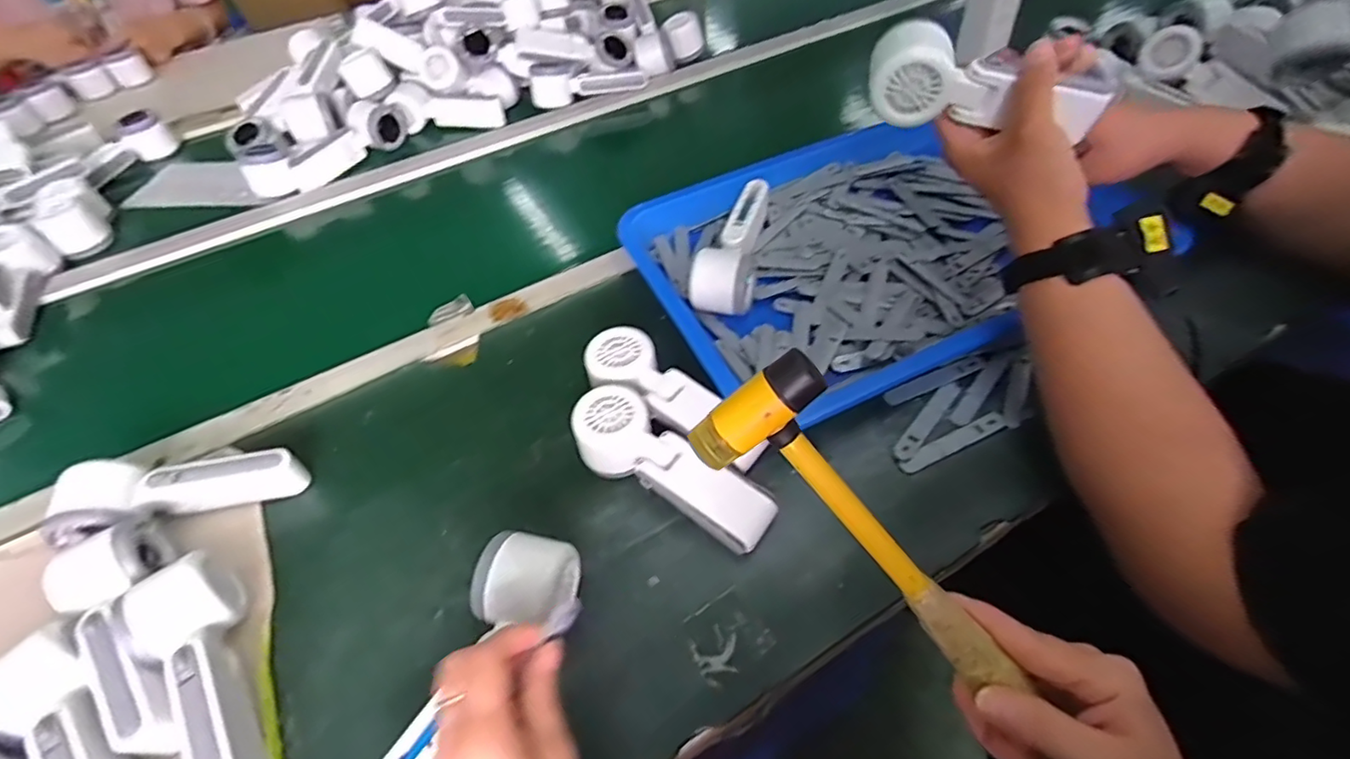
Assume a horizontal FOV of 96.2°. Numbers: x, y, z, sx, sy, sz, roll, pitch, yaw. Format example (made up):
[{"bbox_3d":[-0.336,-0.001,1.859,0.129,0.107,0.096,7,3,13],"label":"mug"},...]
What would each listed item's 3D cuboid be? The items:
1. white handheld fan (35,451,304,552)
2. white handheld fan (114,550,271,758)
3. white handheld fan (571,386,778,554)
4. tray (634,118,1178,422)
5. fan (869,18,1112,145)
[{"bbox_3d":[-0.381,0.086,0.472,0.166,0.057,0.052,-15,50,-7],"label":"white handheld fan"},{"bbox_3d":[-0.288,0.188,0.375,0.057,0.060,0.167,-36,56,-23],"label":"white handheld fan"},{"bbox_3d":[-0.004,0.069,0.453,0.162,0.052,0.054,29,58,27],"label":"white handheld fan"},{"bbox_3d":[0.186,-0.142,0.609,0.432,0.048,0.325,-23,51,-13],"label":"tray"},{"bbox_3d":[0.225,-0.212,0.446,0.161,0.060,0.040,8,49,-9],"label":"fan"}]

